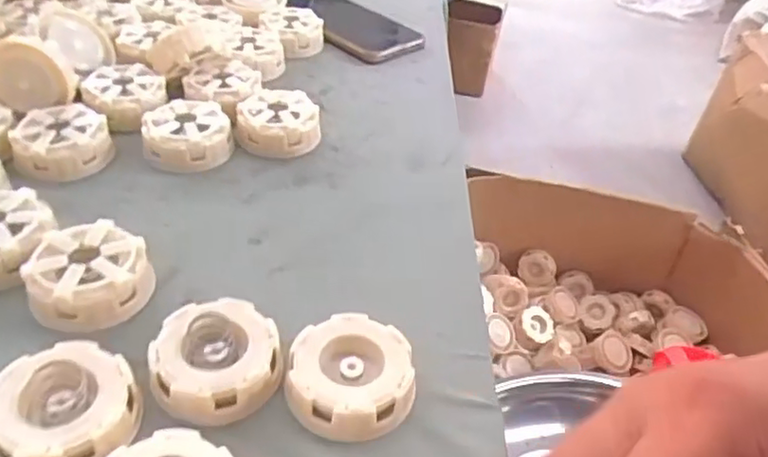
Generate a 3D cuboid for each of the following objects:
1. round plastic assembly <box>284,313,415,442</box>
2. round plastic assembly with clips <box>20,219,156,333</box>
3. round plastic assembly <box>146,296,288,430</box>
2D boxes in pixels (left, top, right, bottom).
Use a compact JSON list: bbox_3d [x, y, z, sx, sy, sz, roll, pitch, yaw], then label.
[{"bbox_3d":[-0.016,0.072,0.313,0.059,0.021,0.060,4,38,-3],"label":"round plastic assembly"},{"bbox_3d":[-0.157,0.024,0.339,0.059,0.024,0.055,4,38,-3],"label":"round plastic assembly with clips"},{"bbox_3d":[-0.081,0.061,0.308,0.059,0.026,0.062,4,38,-3],"label":"round plastic assembly"}]

